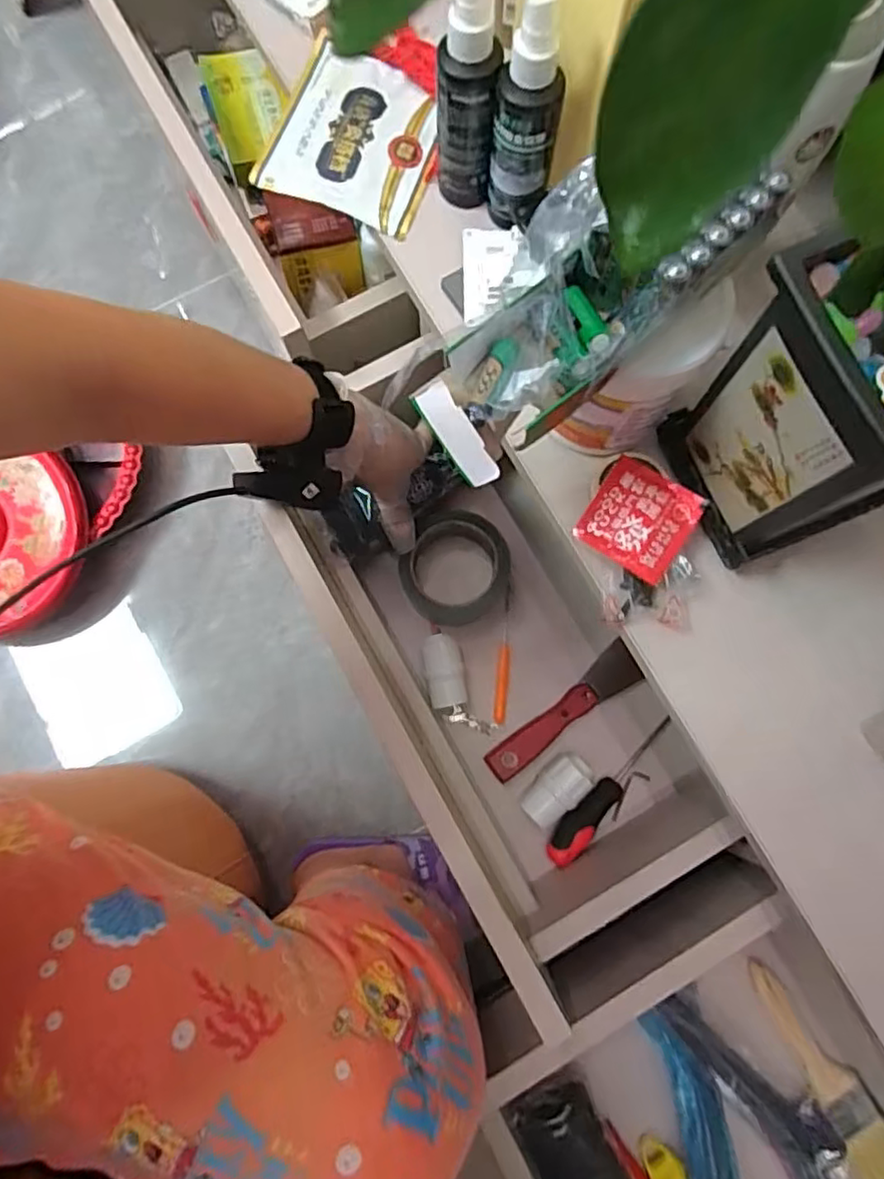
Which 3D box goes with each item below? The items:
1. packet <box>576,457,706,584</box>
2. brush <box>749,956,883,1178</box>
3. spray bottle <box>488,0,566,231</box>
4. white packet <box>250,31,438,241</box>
[{"bbox_3d":[0.128,-0.046,0.414,0.063,0.006,0.064,34,88,8],"label":"packet"},{"bbox_3d":[0.315,0.389,0.527,0.044,0.023,0.171,-27,80,-4],"label":"brush"},{"bbox_3d":[0.052,-0.295,0.407,0.042,0.137,0.040,3,79,2],"label":"spray bottle"},{"bbox_3d":[-0.066,-0.345,0.488,0.122,0.014,0.136,17,80,4],"label":"white packet"}]

